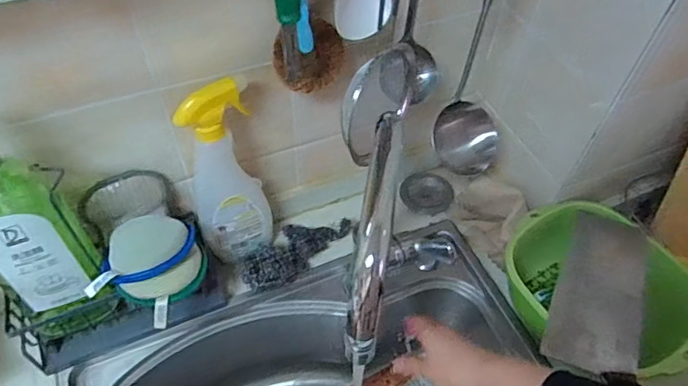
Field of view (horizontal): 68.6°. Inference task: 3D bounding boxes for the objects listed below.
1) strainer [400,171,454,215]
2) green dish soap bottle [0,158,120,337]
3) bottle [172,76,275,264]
[{"bbox_3d":[0.134,-0.001,0.809,0.079,0.023,0.067,-14,53,-13],"label":"strainer"},{"bbox_3d":[-0.326,0.058,0.534,0.100,0.255,0.083,-37,61,-27],"label":"green dish soap bottle"},{"bbox_3d":[-0.141,-0.018,0.618,0.059,0.266,0.089,37,59,24],"label":"bottle"}]

